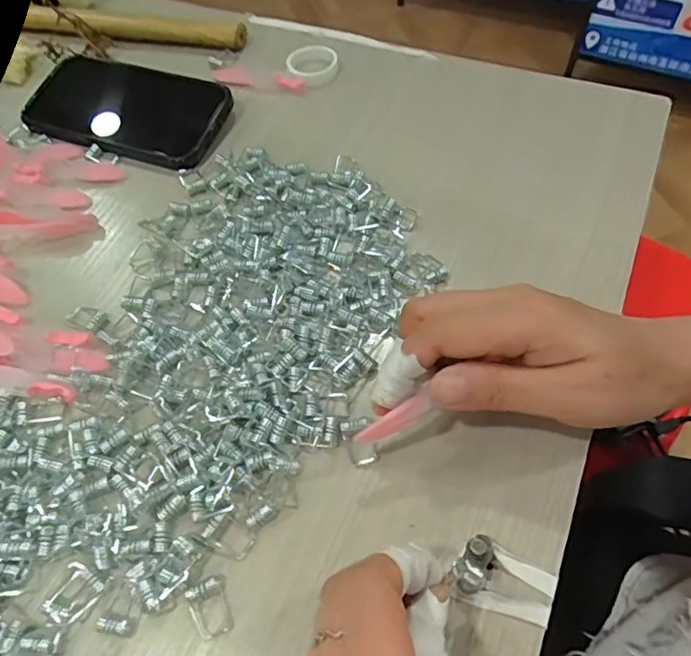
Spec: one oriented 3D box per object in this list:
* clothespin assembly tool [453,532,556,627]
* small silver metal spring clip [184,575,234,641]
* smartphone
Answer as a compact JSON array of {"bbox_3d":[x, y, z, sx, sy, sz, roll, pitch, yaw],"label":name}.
[{"bbox_3d":[0.066,0.104,0.228,0.041,0.014,0.026,20,63,15],"label":"clothespin assembly tool"},{"bbox_3d":[-0.057,0.119,0.235,0.016,0.007,0.022,-26,61,-10],"label":"small silver metal spring clip"},{"bbox_3d":[-0.162,-0.162,0.401,0.154,0.014,0.076,21,63,16],"label":"smartphone"}]

